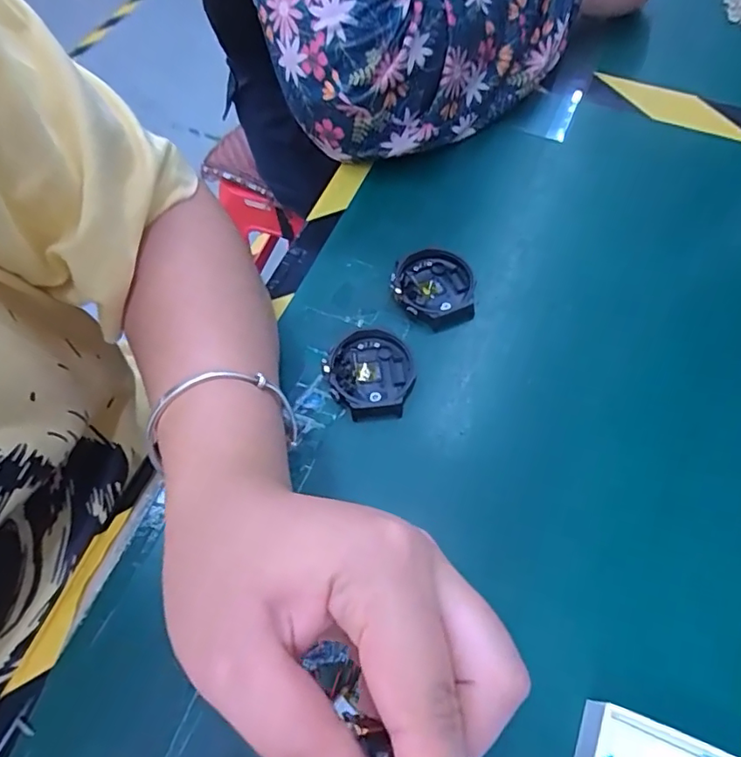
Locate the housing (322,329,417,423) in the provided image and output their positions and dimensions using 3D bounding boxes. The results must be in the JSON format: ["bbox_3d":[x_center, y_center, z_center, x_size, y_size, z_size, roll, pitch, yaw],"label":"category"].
[{"bbox_3d":[-0.001,-0.004,0.305,0.049,0.010,0.053,0,62,0],"label":"housing"}]

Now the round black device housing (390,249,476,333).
[{"bbox_3d":[0.039,-0.055,0.332,0.049,0.012,0.051,3,62,2],"label":"round black device housing"}]

